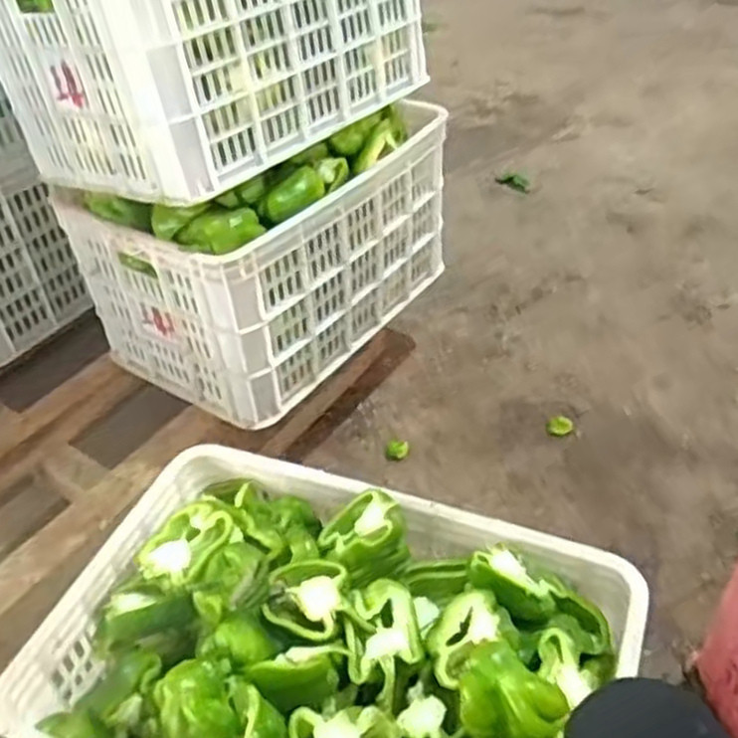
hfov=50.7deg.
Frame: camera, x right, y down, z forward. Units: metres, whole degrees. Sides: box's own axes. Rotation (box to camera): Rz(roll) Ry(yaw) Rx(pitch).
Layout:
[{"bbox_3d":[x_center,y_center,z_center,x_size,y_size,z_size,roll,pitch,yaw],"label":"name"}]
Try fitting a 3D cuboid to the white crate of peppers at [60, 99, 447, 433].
[{"bbox_3d":[-0.149,-0.213,1.210,0.331,0.308,0.486,23,48,29],"label":"white crate of peppers"}]

